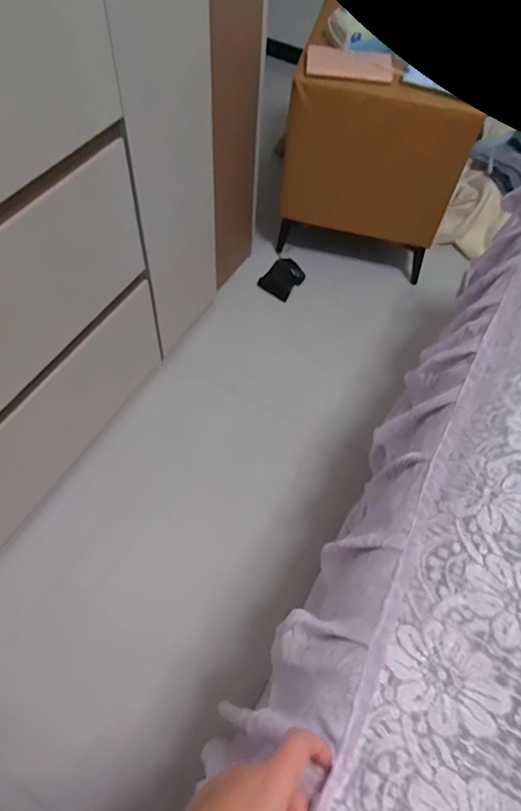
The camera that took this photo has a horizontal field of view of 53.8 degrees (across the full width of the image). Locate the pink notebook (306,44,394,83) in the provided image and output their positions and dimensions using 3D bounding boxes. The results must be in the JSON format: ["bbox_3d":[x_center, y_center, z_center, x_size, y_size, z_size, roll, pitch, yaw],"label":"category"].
[{"bbox_3d":[0.186,-0.715,1.075,0.181,0.008,0.080,3,74,-6],"label":"pink notebook"}]

